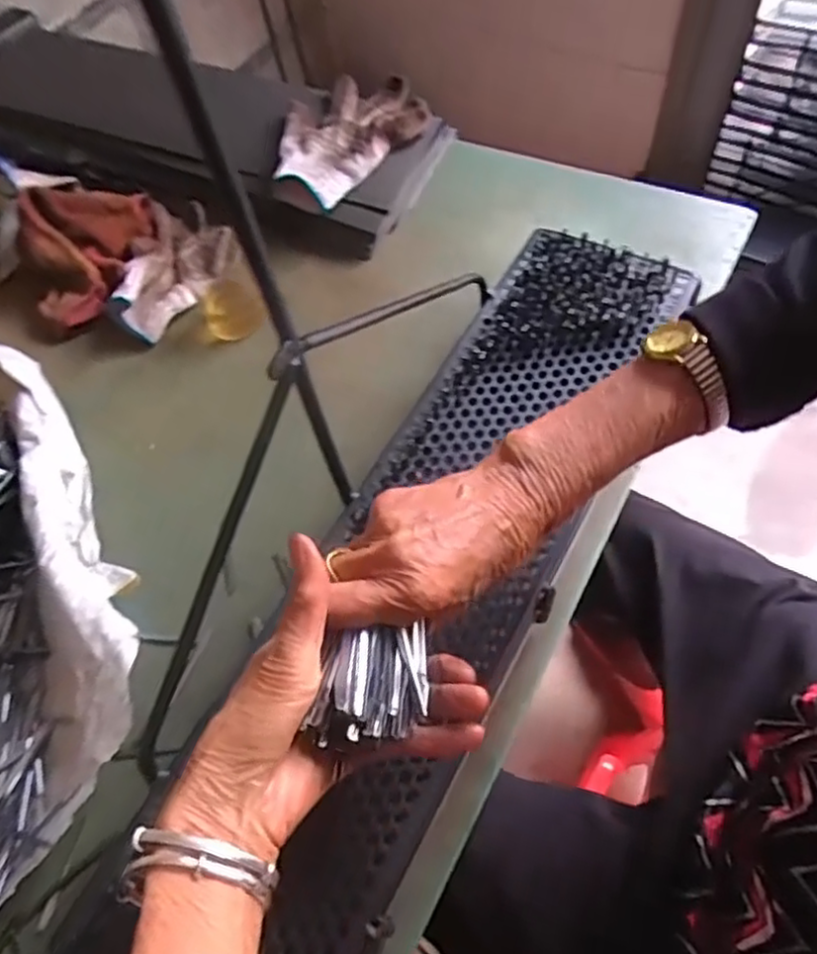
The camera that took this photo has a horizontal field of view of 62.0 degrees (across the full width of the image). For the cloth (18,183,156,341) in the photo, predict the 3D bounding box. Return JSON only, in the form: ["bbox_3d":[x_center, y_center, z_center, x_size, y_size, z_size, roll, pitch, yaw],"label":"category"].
[{"bbox_3d":[-0.341,-0.230,0.710,0.107,0.100,0.159,13,60,14],"label":"cloth"}]

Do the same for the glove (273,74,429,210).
[{"bbox_3d":[-0.078,-0.362,0.735,0.131,0.049,0.183,38,68,25],"label":"glove"}]

